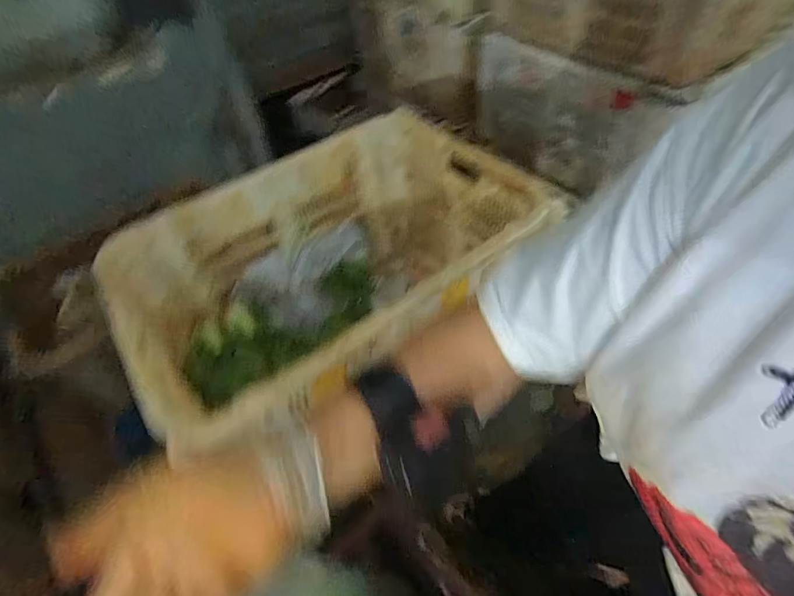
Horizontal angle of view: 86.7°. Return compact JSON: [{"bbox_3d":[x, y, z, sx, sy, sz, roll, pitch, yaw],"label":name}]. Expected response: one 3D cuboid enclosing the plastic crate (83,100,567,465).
[{"bbox_3d":[-0.107,-0.014,0.845,0.664,0.359,0.477,-30,53,-18],"label":"plastic crate"}]

